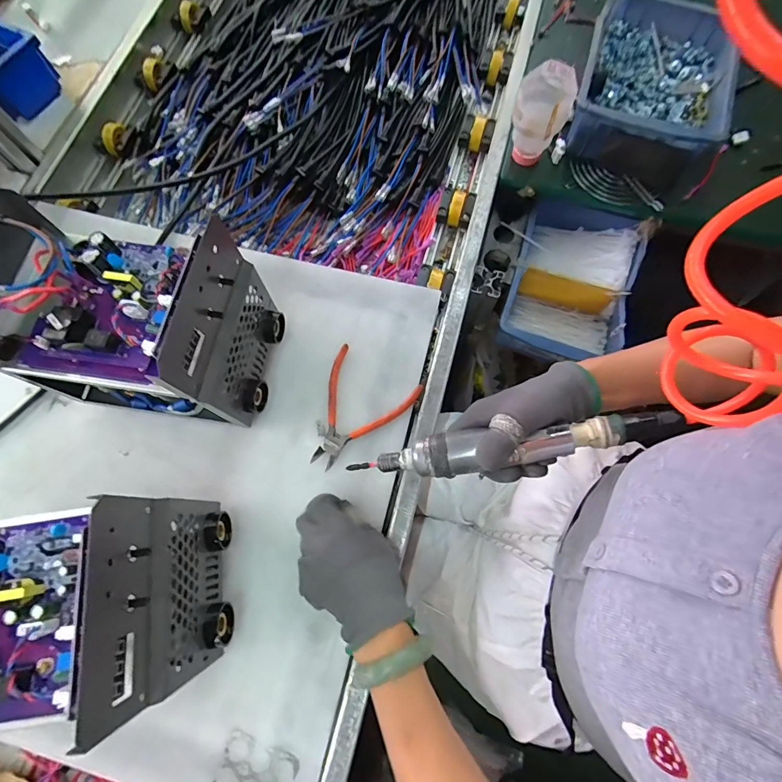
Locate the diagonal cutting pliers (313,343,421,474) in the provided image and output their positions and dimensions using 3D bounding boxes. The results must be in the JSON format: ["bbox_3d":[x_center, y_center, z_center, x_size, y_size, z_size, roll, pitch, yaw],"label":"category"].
[{"bbox_3d":[-0.046,0.026,0.487,0.111,0.013,0.138,31,75,9],"label":"diagonal cutting pliers"}]

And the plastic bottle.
[{"bbox_3d":[0.188,-0.346,0.528,0.068,0.104,0.060,20,74,6],"label":"plastic bottle"}]

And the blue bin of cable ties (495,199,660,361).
[{"bbox_3d":[0.257,-0.145,0.602,0.166,0.071,0.220,18,74,6],"label":"blue bin of cable ties"}]

